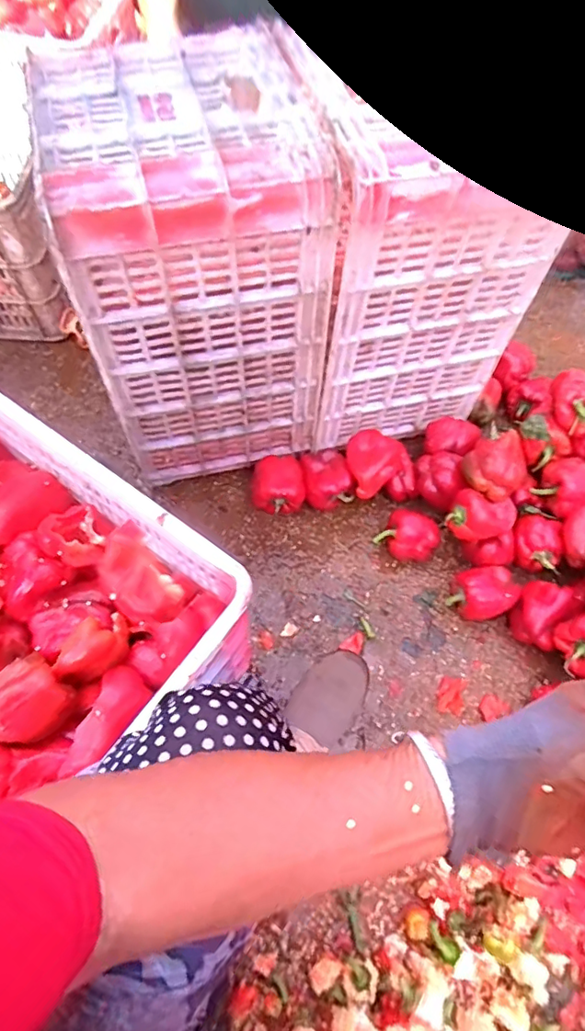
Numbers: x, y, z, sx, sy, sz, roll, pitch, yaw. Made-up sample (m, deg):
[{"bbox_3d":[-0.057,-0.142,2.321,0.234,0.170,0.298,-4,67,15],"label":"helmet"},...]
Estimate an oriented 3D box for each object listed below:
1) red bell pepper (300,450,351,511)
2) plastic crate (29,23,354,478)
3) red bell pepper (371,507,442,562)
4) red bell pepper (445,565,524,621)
[{"bbox_3d":[0.055,-0.063,0.914,0.077,0.068,0.095,-7,63,-7],"label":"red bell pepper"},{"bbox_3d":[-0.128,-0.323,0.772,0.286,0.458,0.295,-10,63,-9],"label":"plastic crate"},{"bbox_3d":[0.188,0.034,0.876,0.089,0.081,0.075,41,68,17],"label":"red bell pepper"},{"bbox_3d":[0.297,0.126,0.838,0.100,0.068,0.080,-13,64,-10],"label":"red bell pepper"}]

